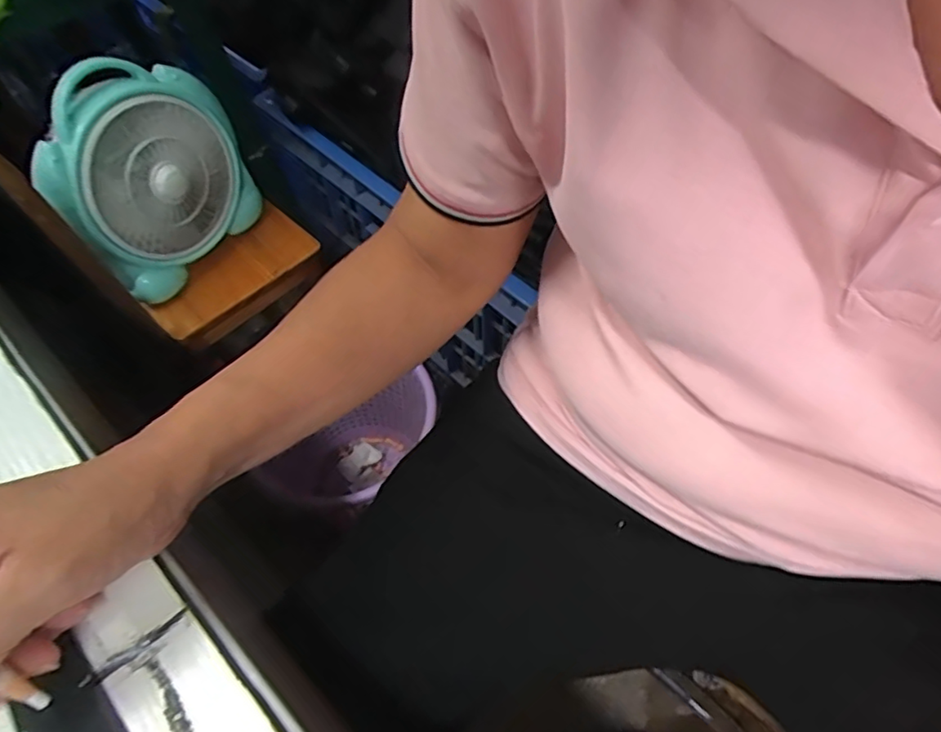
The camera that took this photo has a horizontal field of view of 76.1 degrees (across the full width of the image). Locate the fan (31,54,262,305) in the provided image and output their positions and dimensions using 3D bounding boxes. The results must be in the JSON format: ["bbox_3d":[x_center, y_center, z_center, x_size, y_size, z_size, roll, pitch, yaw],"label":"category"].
[{"bbox_3d":[-0.372,-0.226,0.715,0.070,0.217,0.227,29,62,19],"label":"fan"}]

